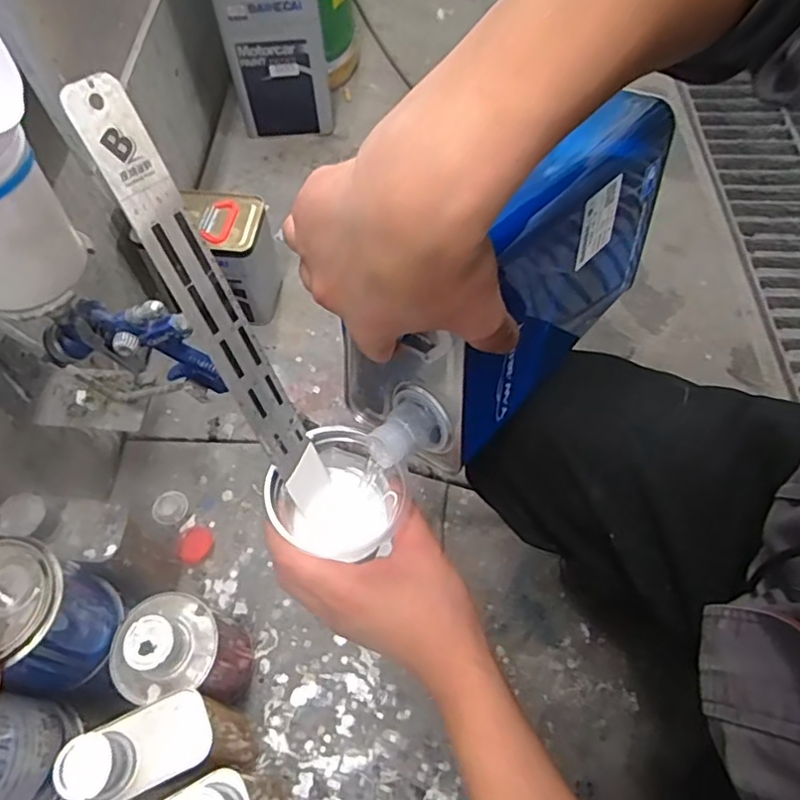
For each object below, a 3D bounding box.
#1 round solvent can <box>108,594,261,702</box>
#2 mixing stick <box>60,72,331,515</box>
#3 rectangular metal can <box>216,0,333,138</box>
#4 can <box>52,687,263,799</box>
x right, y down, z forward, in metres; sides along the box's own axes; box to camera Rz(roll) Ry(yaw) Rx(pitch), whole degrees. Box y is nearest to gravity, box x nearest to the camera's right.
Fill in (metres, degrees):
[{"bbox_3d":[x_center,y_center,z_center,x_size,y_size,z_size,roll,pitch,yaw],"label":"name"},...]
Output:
[{"bbox_3d":[-0.218,0.256,0.623,0.094,0.183,0.100,13,61,9],"label":"round solvent can"},{"bbox_3d":[-0.102,-0.042,0.351,0.006,0.263,0.031,10,45,43],"label":"mixing stick"},{"bbox_3d":[-0.219,-0.632,1.083,0.164,0.335,0.109,-7,59,-3],"label":"rectangular metal can"},{"bbox_3d":[-0.211,0.322,0.564,0.116,0.205,0.063,-22,61,-11],"label":"can"}]

